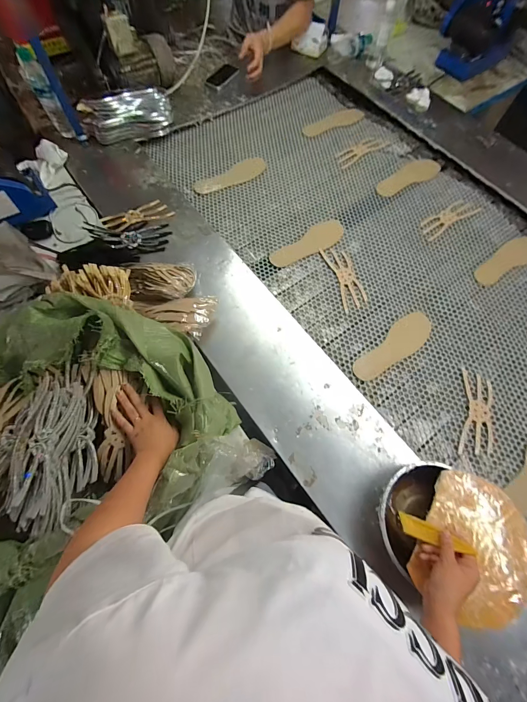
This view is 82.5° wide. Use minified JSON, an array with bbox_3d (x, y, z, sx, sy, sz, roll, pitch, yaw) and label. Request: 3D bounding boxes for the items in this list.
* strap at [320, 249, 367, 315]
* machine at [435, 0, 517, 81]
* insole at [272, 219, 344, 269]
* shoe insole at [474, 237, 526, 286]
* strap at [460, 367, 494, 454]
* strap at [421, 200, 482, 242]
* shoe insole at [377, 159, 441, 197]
[{"bbox_3d":[0.234,-0.214,0.868,0.072,0.006,0.209,-14,70,-5],"label":"strap"},{"bbox_3d":[0.838,-1.249,1.145,0.279,0.221,0.261,20,71,6],"label":"machine"},{"bbox_3d":[0.138,-0.323,0.913,0.256,0.009,0.086,-34,73,-12],"label":"insole"},{"bbox_3d":[0.734,-0.277,0.902,0.236,0.013,0.084,-27,72,-10],"label":"shoe insole"},{"bbox_3d":[0.520,0.150,0.730,0.077,0.009,0.203,15,70,6],"label":"strap"},{"bbox_3d":[0.588,-0.425,0.953,0.206,0.012,0.070,-31,72,-11],"label":"strap"},{"bbox_3d":[0.496,-0.597,1.028,0.258,0.005,0.089,-28,72,-10],"label":"shoe insole"}]

